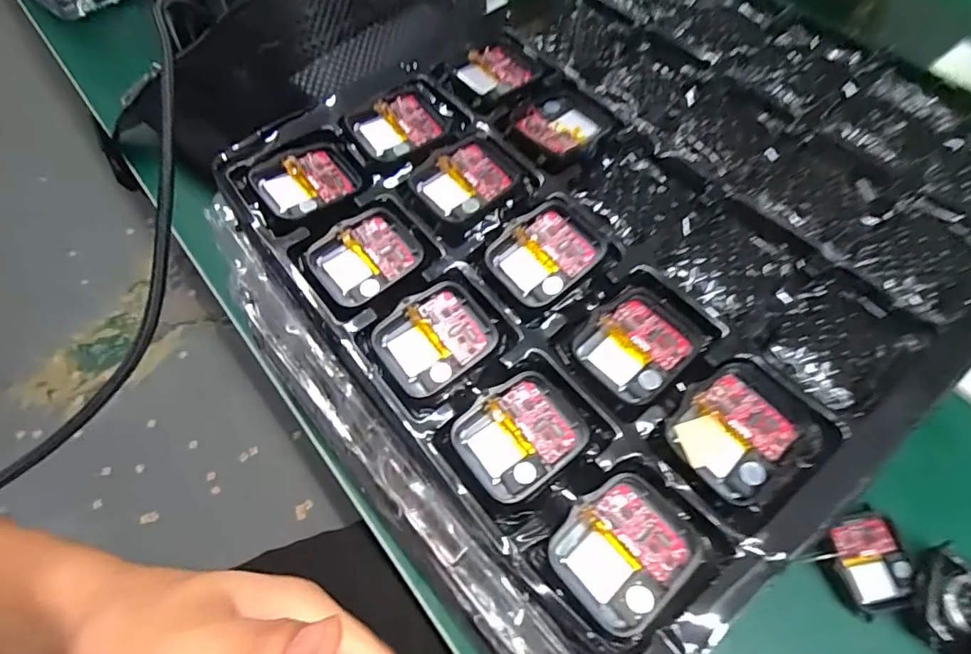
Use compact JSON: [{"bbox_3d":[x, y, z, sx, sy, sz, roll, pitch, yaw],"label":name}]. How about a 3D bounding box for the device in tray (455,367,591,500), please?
[{"bbox_3d":[0.012,0.039,0.190,0.043,0.007,0.036,-34,68,-15],"label":"device in tray"}]

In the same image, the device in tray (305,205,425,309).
[{"bbox_3d":[-0.050,-0.030,0.223,0.044,0.009,0.036,-32,66,-14],"label":"device in tray"}]

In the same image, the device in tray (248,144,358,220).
[{"bbox_3d":[-0.081,-0.065,0.237,0.041,0.009,0.035,-30,66,-13],"label":"device in tray"}]

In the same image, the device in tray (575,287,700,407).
[{"bbox_3d":[0.058,0.006,0.200,0.041,0.004,0.037,-38,68,-16],"label":"device in tray"}]

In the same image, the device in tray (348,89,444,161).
[{"bbox_3d":[-0.041,-0.095,0.250,0.041,0.012,0.035,-22,64,-9],"label":"device in tray"}]

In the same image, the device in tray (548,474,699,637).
[{"bbox_3d":[0.045,0.072,0.170,0.042,0.007,0.037,-40,70,-17],"label":"device in tray"}]

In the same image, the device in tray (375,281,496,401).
[{"bbox_3d":[-0.019,0.005,0.206,0.045,0.010,0.036,-34,67,-14],"label":"device in tray"}]

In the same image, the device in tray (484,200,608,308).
[{"bbox_3d":[0.025,-0.031,0.217,0.042,0.006,0.038,-37,68,-16],"label":"device in tray"}]

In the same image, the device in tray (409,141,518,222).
[{"bbox_3d":[-0.009,-0.066,0.232,0.039,0.004,0.033,-37,68,-16],"label":"device in tray"}]

